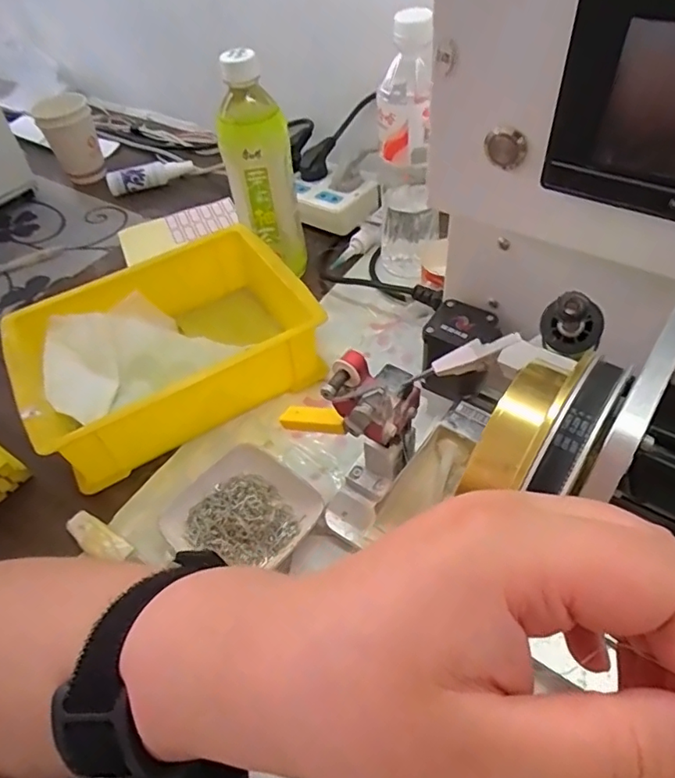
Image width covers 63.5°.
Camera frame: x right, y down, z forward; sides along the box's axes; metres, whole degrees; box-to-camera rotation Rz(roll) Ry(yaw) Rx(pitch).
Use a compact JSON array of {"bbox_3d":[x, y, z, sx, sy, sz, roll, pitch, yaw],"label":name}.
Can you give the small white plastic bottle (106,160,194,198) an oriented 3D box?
[{"bbox_3d":[-0.254,-0.290,0.739,0.116,0.030,0.027,-16,50,-7],"label":"small white plastic bottle"}]

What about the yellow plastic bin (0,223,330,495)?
[{"bbox_3d":[-0.153,-0.032,0.504,0.239,0.093,0.180,-29,53,-17],"label":"yellow plastic bin"}]

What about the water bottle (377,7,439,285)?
[{"bbox_3d":[0.067,-0.200,0.517,0.058,0.207,0.065,3,50,9],"label":"water bottle"}]

